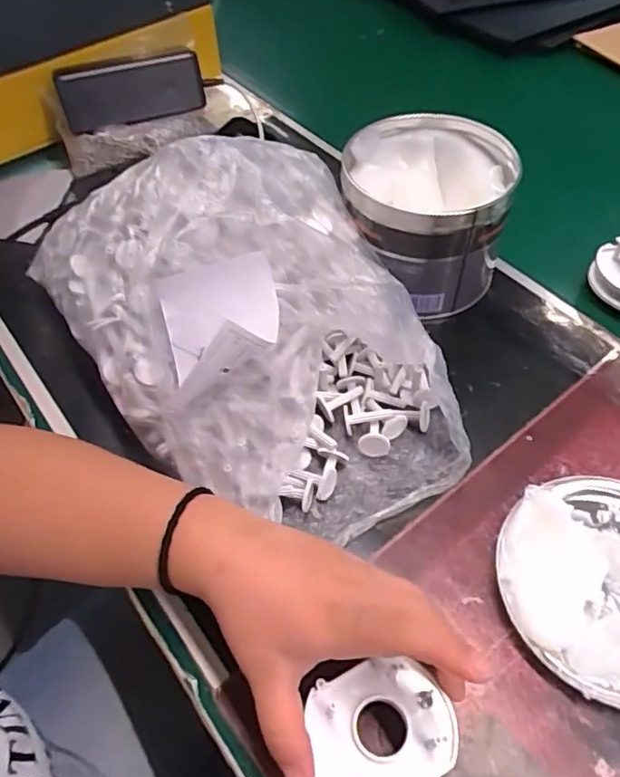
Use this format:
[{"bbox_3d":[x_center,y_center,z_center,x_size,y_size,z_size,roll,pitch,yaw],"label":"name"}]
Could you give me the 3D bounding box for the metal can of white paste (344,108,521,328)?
[{"bbox_3d":[0.090,-0.136,0.465,0.121,0.102,0.126,0,53,1],"label":"metal can of white paste"}]

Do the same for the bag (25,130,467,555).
[{"bbox_3d":[-0.040,-0.048,0.392,0.211,0.113,0.298,-26,57,-17],"label":"bag"}]

